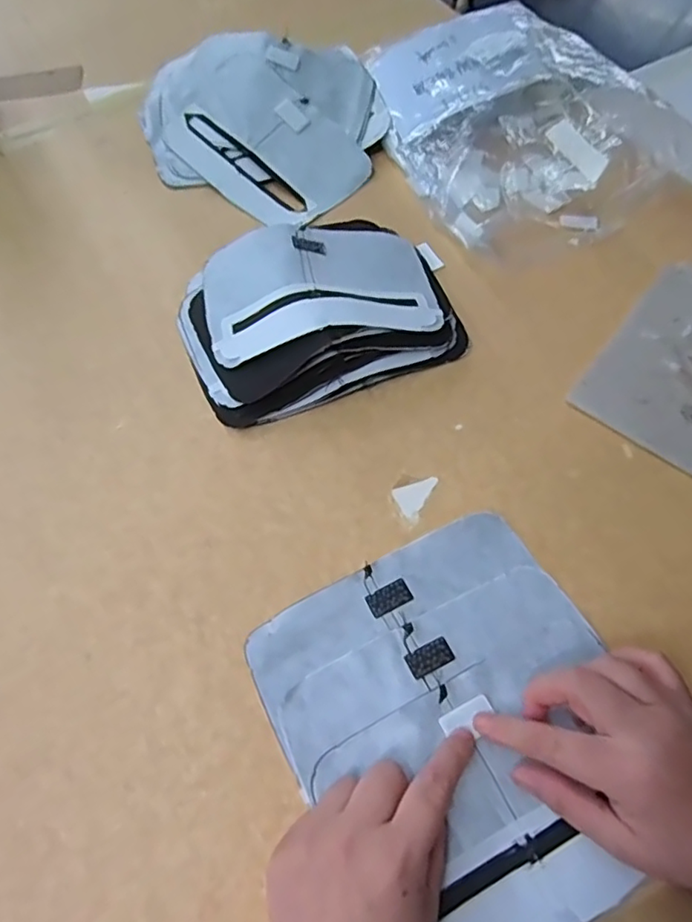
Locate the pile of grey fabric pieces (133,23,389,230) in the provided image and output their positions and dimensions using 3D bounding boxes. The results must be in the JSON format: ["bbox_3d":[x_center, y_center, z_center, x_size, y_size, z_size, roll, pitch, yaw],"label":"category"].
[{"bbox_3d":[-0.087,-0.349,0.605,0.247,0.066,0.227,-10,60,-2],"label":"pile of grey fabric pieces"}]

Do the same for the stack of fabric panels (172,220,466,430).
[{"bbox_3d":[-0.026,-0.130,0.490,0.214,0.053,0.160,-21,61,-8],"label":"stack of fabric panels"}]

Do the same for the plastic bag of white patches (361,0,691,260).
[{"bbox_3d":[0.147,-0.329,0.570,0.189,0.095,0.296,-24,61,-10],"label":"plastic bag of white patches"}]

